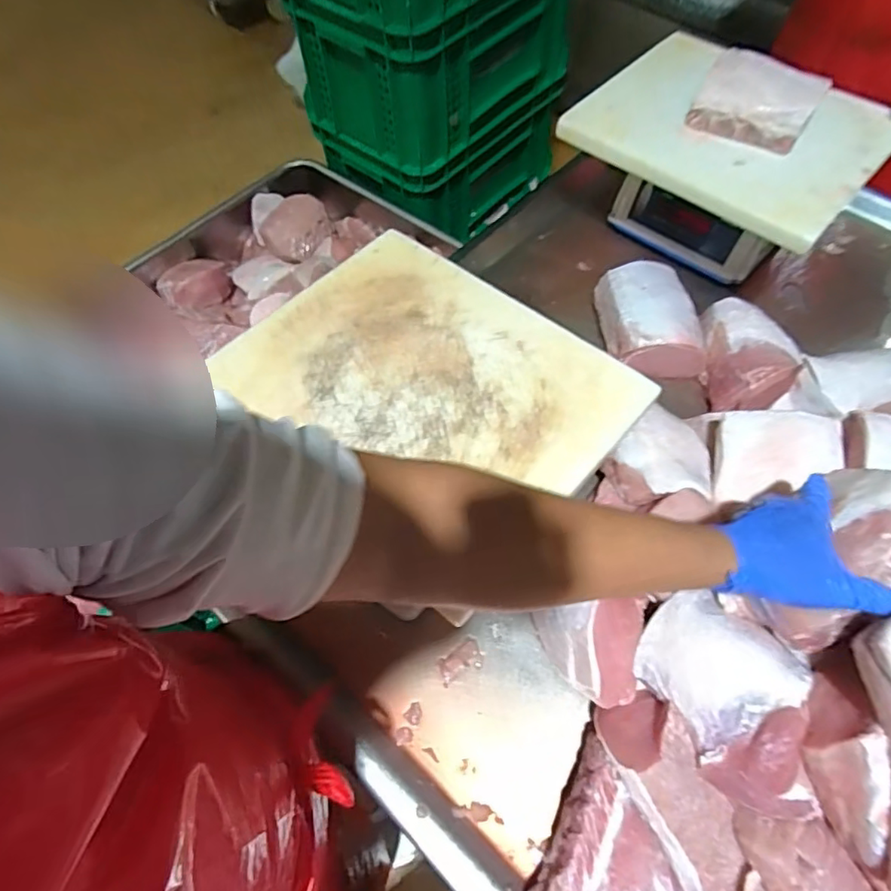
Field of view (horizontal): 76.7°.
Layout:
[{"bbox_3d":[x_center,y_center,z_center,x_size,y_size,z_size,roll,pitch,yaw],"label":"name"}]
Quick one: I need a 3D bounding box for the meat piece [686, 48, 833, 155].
[{"bbox_3d":[0.409,-0.458,0.750,0.149,0.067,0.112,32,66,18],"label":"meat piece"}]

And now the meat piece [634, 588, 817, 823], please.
[{"bbox_3d":[0.243,0.208,0.472,0.111,0.075,0.165,-44,39,5],"label":"meat piece"}]

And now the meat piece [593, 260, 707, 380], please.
[{"bbox_3d":[0.284,-0.186,0.795,0.121,0.052,0.177,-2,61,0],"label":"meat piece"}]

